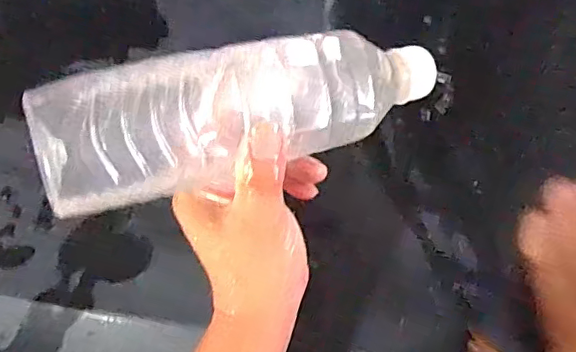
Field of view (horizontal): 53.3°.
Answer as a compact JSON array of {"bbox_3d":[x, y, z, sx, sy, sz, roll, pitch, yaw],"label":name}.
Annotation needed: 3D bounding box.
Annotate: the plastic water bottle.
[{"bbox_3d":[-0.015,-0.036,0.294,0.218,0.055,0.061,-15,68,-15],"label":"plastic water bottle"}]

